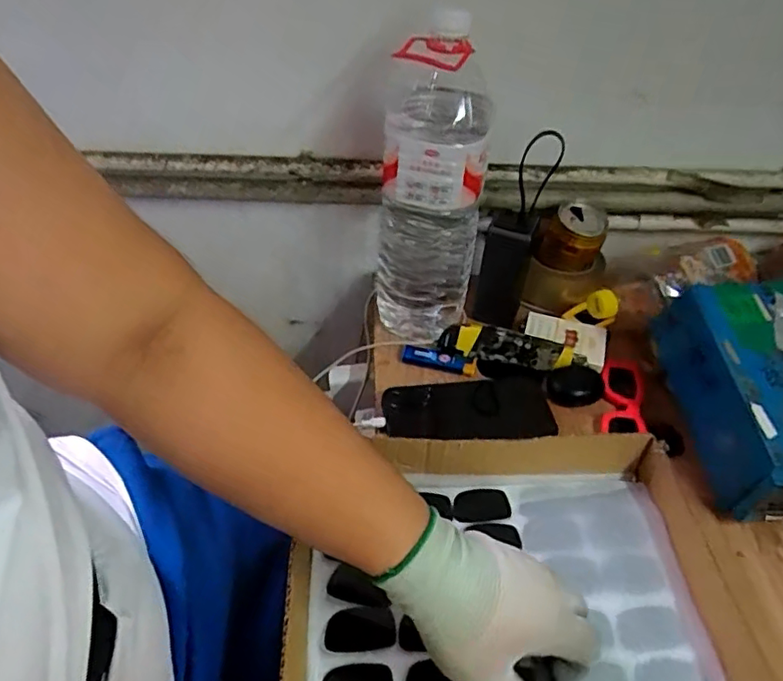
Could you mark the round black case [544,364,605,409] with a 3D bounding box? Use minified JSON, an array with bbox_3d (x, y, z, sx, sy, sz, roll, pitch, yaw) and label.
[{"bbox_3d":[0.193,0.048,0.623,0.054,0.021,0.048,19,44,18],"label":"round black case"}]

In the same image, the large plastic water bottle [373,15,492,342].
[{"bbox_3d":[0.038,-0.134,0.588,0.096,0.318,0.082,3,41,0],"label":"large plastic water bottle"}]

